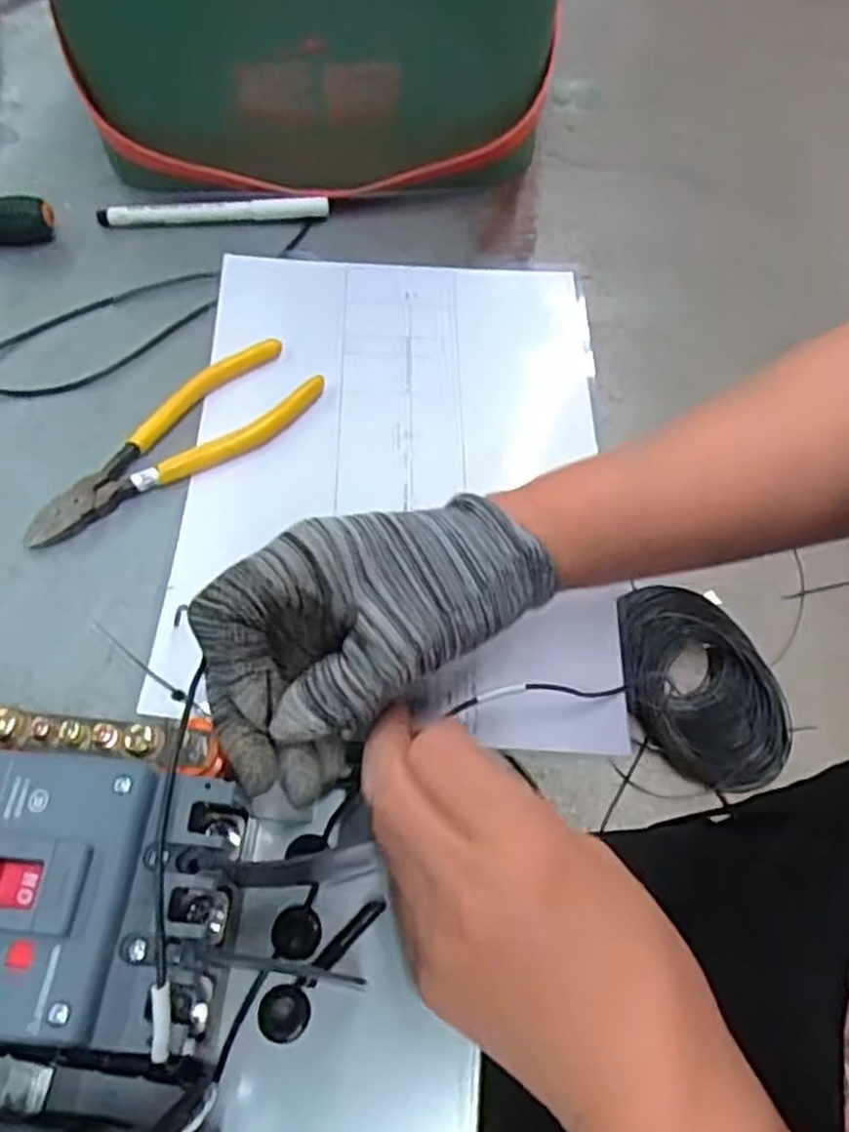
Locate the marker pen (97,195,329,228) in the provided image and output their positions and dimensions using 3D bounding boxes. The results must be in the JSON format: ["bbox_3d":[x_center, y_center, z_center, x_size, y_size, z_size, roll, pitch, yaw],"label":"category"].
[{"bbox_3d":[-0.131,-0.222,0.488,0.140,0.016,0.013,-6,60,-7],"label":"marker pen"}]

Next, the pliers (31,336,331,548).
[{"bbox_3d":[-0.125,-0.060,0.397,0.053,0.012,0.161,40,65,18],"label":"pliers"}]

